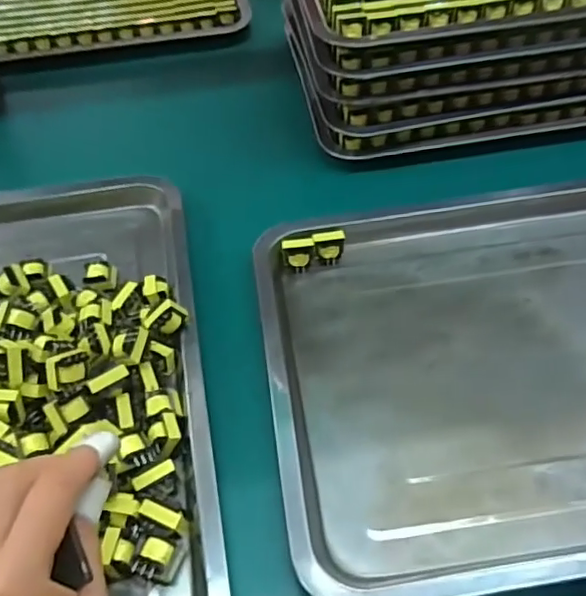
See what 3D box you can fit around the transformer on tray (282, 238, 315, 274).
[{"bbox_3d":[0.004,-0.034,0.443,0.024,0.018,0.016,-2,53,2],"label":"transformer on tray"}]

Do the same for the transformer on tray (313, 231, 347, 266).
[{"bbox_3d":[0.029,-0.040,0.445,0.024,0.021,0.015,-8,53,-3],"label":"transformer on tray"}]

